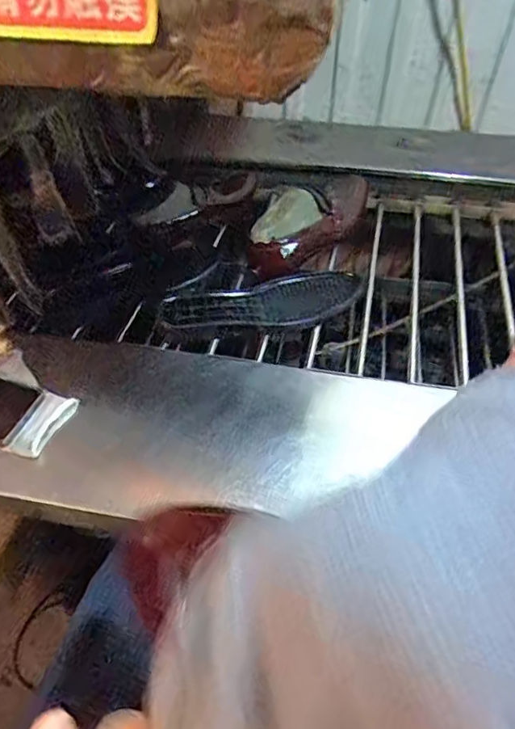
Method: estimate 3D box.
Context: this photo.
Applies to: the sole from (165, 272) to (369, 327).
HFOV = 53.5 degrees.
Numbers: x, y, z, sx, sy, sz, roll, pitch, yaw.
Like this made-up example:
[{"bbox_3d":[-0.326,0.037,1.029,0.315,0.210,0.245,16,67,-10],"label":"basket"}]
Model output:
[{"bbox_3d":[0.007,-0.087,0.726,0.285,0.033,0.087,-9,50,-6],"label":"sole"}]

